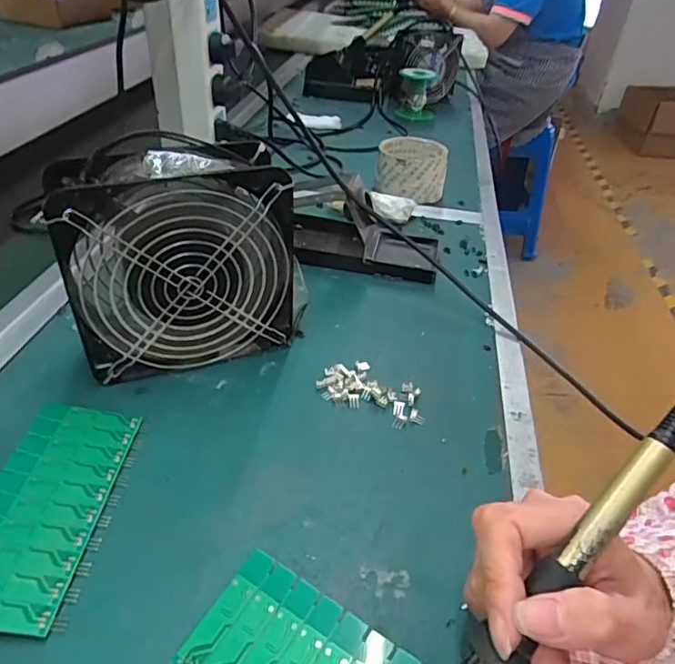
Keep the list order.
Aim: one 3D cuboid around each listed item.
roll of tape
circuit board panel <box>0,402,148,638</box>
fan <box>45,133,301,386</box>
[{"bbox_3d":[0.090,-0.200,0.668,0.083,0.058,0.089,7,39,4],"label":"roll of tape"},{"bbox_3d":[-0.162,0.097,0.307,0.067,0.012,0.137,4,39,0],"label":"circuit board panel"},{"bbox_3d":[-0.106,-0.049,0.383,0.155,0.154,0.057,-12,41,-19],"label":"fan"}]

